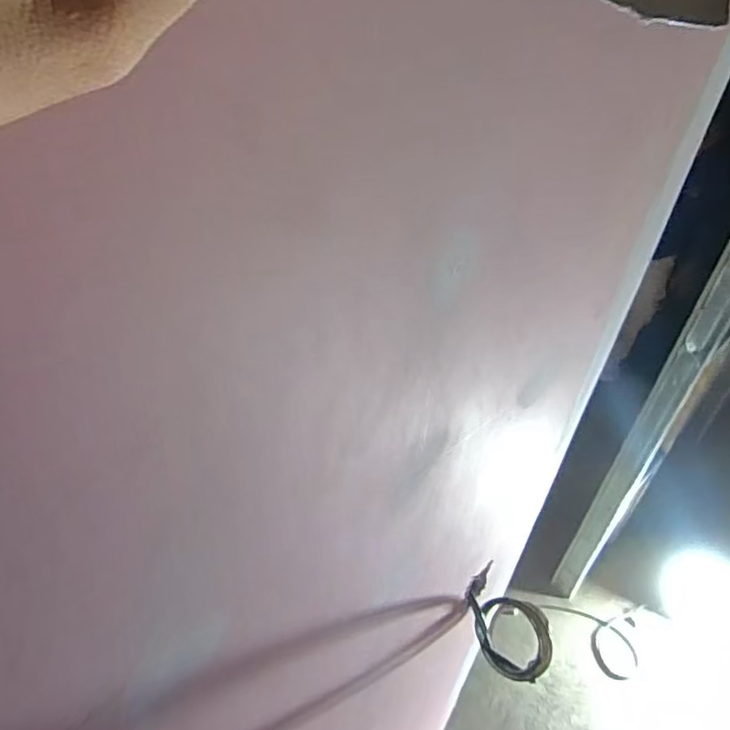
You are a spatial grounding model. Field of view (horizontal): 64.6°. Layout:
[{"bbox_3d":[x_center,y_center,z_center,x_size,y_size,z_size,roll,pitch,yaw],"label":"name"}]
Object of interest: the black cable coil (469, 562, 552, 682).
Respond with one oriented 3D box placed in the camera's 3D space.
[{"bbox_3d":[0.214,0.374,0.838,0.076,0.135,0.136,-26,49,-34],"label":"black cable coil"}]

